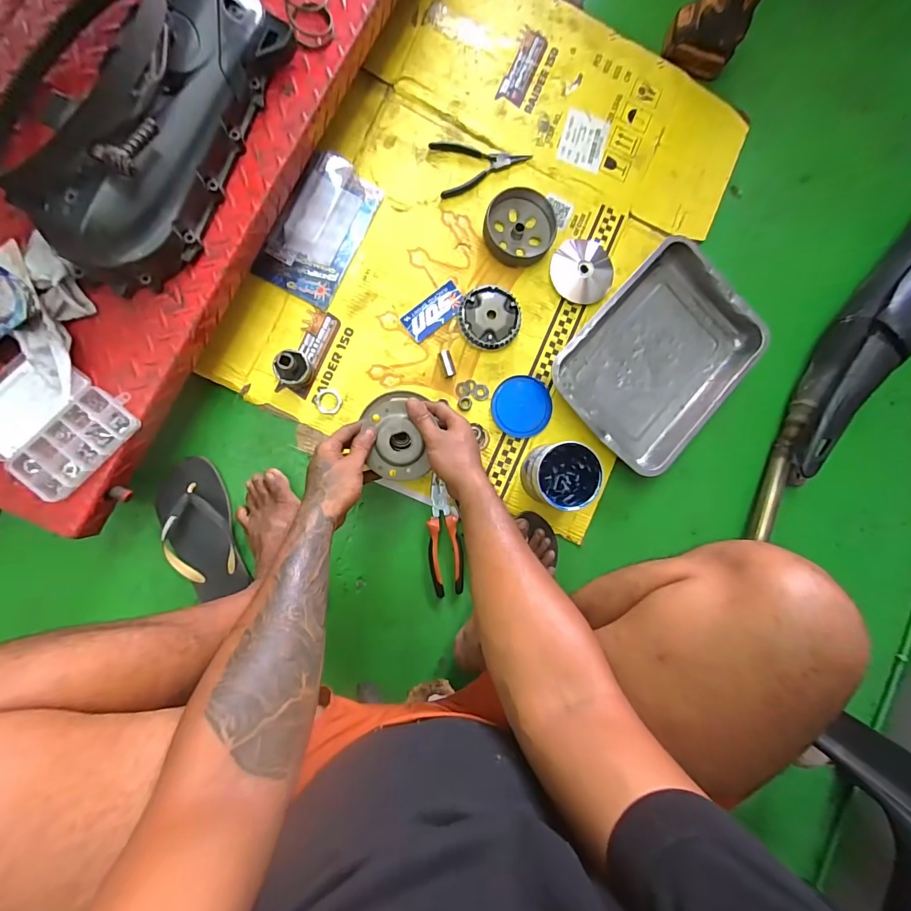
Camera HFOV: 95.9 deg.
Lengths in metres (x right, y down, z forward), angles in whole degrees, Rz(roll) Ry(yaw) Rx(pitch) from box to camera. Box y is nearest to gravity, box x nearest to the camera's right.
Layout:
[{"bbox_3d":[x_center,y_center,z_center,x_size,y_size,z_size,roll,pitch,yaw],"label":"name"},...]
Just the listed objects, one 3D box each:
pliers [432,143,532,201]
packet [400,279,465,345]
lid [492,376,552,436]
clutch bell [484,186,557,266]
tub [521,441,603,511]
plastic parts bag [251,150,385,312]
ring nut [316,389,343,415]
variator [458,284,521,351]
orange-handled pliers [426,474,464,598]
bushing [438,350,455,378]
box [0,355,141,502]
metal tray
[{"bbox_3d":[0.046,-0.487,0.687,0.159,0.008,0.091,-13,89,-8],"label":"pliers"},{"bbox_3d":[-0.035,-0.233,0.664,0.104,0.008,0.050,-38,93,-4],"label":"packet"},{"bbox_3d":[0.113,-0.082,0.693,0.100,0.004,0.100,0,87,-7],"label":"lid"},{"bbox_3d":[0.104,-0.367,0.665,0.113,0.043,0.100,27,84,-5],"label":"clutch bell"},{"bbox_3d":[0.164,0.032,0.642,0.096,0.087,0.097,0,87,-7],"label":"tub"},{"bbox_3d":[-0.208,-0.353,0.625,0.119,0.058,0.219,25,85,-5],"label":"plastic parts bag"},{"bbox_3d":[-0.198,-0.084,0.646,0.039,0.004,0.038,0,87,-7],"label":"ring nut"},{"bbox_3d":[0.055,-0.222,0.667,0.097,0.032,0.095,2,87,-7],"label":"variator"},{"bbox_3d":[-0.020,0.130,0.659,0.053,0.015,0.186,-8,88,-7],"label":"orange-handled pliers"},{"bbox_3d":[-0.013,-0.147,0.659,0.019,0.017,0.043,-15,89,-8],"label":"bushing"},{"bbox_3d":[-0.458,-0.035,0.466,0.132,0.027,0.130,40,84,-4],"label":"box"},{"bbox_3d":[0.340,-0.163,0.693,0.253,0.060,0.345,43,83,-3],"label":"metal tray"}]

